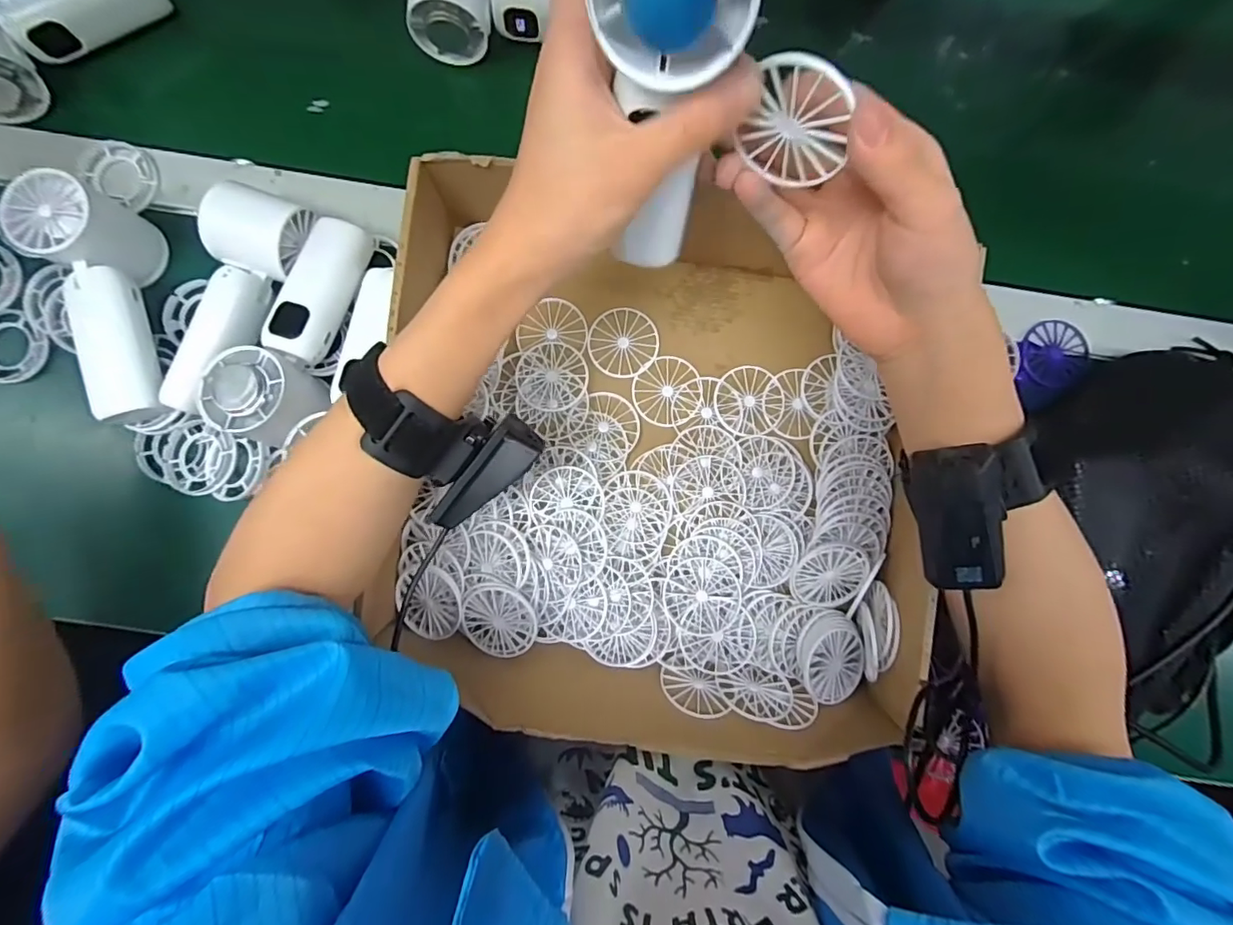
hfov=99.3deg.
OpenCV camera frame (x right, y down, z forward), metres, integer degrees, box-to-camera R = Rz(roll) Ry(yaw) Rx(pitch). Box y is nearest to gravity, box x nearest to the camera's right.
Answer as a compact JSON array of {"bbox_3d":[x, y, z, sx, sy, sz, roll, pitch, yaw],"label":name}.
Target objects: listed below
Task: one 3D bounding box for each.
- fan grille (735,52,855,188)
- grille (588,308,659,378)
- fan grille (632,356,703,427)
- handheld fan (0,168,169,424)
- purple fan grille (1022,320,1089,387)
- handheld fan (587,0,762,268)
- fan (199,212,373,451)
[{"bbox_3d":[0.069,-0.130,0.203,0.040,0.050,0.006,33,78,3],"label":"fan grille"},{"bbox_3d":[0.005,-0.087,0.378,0.048,0.004,0.048,-4,89,-1],"label":"grille"},{"bbox_3d":[0.037,-0.052,0.378,0.048,0.004,0.049,-4,89,-1],"label":"fan grille"},{"bbox_3d":[-0.335,-0.103,0.349,0.046,0.061,0.154,-21,89,-1],"label":"handheld fan"},{"bbox_3d":[0.324,-0.082,0.387,0.044,0.006,0.052,42,82,13],"label":"purple fan grille"},{"bbox_3d":[0.020,-0.146,0.217,0.052,0.148,0.053,-2,69,-1],"label":"handheld fan"},{"bbox_3d":[-0.211,-0.089,0.338,0.051,0.047,0.154,15,89,-1],"label":"fan"}]

